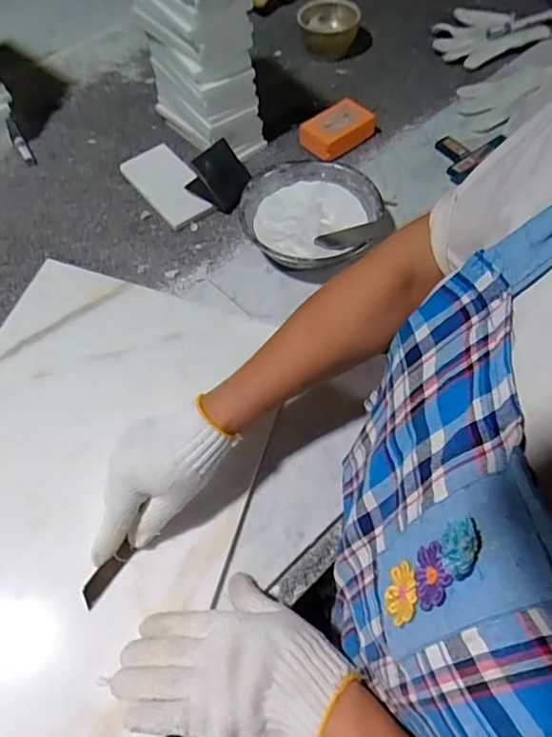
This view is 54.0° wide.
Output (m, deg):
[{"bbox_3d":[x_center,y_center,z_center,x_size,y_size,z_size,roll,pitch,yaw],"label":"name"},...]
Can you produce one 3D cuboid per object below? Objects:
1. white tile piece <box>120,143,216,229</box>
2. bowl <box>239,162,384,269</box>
[{"bbox_3d":[-0.147,-0.255,0.741,0.077,0.013,0.159,-33,57,-14],"label":"white tile piece"},{"bbox_3d":[0.040,-0.177,0.658,0.162,0.054,0.158,-1,58,2],"label":"bowl"}]

